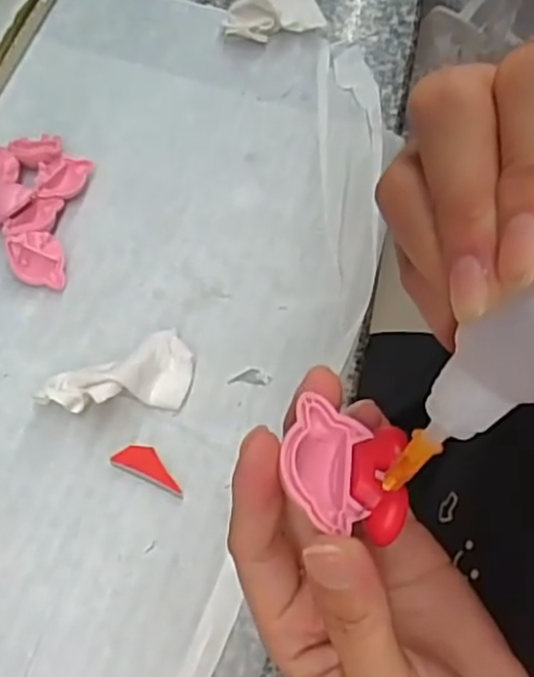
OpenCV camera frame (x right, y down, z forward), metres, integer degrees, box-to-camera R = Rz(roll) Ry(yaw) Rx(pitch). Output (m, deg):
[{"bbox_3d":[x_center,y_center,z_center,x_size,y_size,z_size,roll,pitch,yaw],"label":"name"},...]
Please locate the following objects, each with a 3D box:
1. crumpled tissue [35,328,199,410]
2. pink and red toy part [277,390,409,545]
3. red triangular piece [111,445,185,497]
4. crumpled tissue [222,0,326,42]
[{"bbox_3d":[-0.076,0.016,0.366,0.075,0.026,0.040,-7,65,-6],"label":"crumpled tissue"},{"bbox_3d":[0.020,0.034,0.187,0.032,0.012,0.032,12,64,3],"label":"pink and red toy part"},{"bbox_3d":[-0.057,0.063,0.355,0.038,0.006,0.015,23,65,8],"label":"red triangular piece"},{"bbox_3d":[0.003,-0.229,0.494,0.069,0.019,0.048,-12,65,-9],"label":"crumpled tissue"}]

